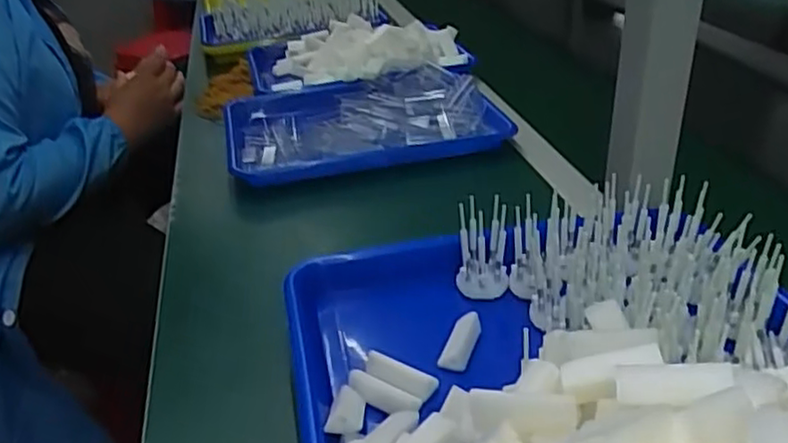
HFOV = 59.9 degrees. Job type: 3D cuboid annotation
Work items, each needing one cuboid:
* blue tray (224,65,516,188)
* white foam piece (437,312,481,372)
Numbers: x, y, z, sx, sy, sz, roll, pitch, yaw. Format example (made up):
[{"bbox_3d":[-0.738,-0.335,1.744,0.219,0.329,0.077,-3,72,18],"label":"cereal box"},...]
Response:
[{"bbox_3d":[-0.044,-0.135,0.860,0.330,0.039,0.251,-8,30,-9],"label":"blue tray"},{"bbox_3d":[0.046,0.080,0.458,0.019,0.011,0.047,8,32,18],"label":"white foam piece"}]

